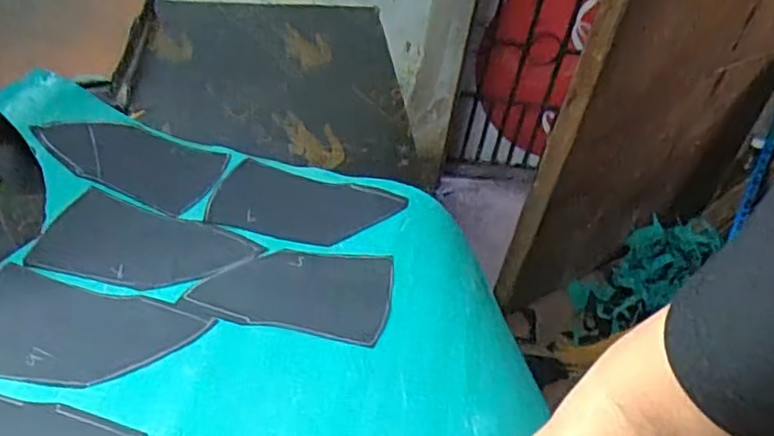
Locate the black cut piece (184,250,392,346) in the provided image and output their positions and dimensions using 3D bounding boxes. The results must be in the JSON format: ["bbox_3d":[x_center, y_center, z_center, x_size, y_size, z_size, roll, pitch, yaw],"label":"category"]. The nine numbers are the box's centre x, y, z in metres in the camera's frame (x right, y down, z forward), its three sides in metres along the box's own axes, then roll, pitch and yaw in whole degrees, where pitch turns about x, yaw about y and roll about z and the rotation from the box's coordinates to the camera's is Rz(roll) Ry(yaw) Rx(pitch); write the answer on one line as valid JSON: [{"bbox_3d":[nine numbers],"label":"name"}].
[{"bbox_3d":[-0.074,0.057,0.552,0.153,0.006,0.086,8,43,6],"label":"black cut piece"}]

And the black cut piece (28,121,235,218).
[{"bbox_3d":[-0.246,-0.065,0.653,0.160,0.030,0.093,20,43,11],"label":"black cut piece"}]

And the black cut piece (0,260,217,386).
[{"bbox_3d":[-0.236,0.087,0.495,0.173,0.008,0.099,14,42,5],"label":"black cut piece"}]

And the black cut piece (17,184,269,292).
[{"bbox_3d":[-0.208,0.026,0.575,0.173,0.007,0.094,15,42,6],"label":"black cut piece"}]

